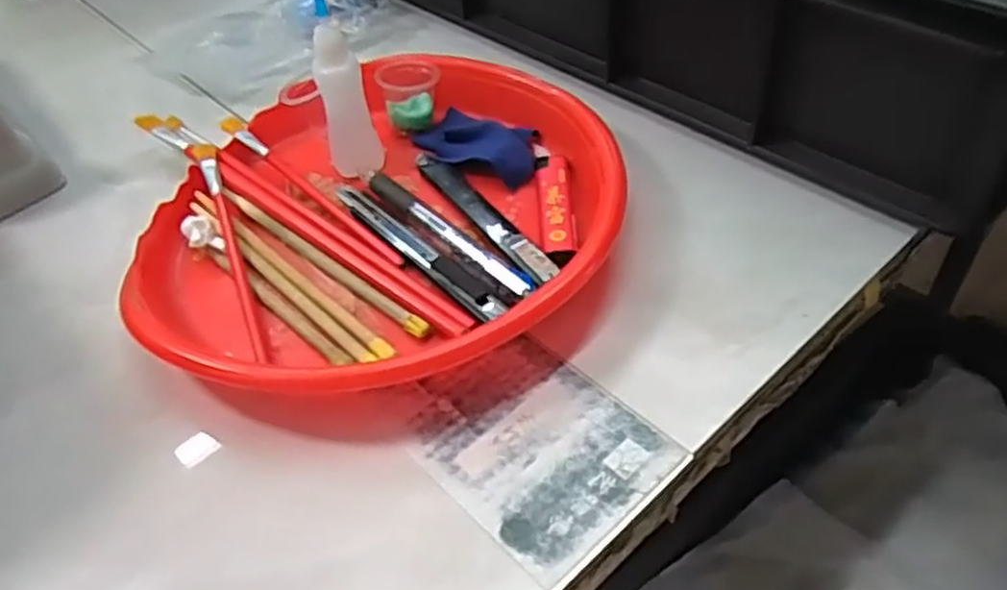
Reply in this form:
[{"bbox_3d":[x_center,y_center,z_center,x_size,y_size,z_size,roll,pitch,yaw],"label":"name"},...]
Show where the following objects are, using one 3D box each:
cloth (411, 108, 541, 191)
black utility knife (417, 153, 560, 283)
[{"bbox_3d":[-0.014,-0.091,0.447,0.082,0.018,0.051,26,53,26],"label":"cloth"},{"bbox_3d":[-0.011,-0.043,0.403,0.015,0.008,0.130,-26,50,-20],"label":"black utility knife"}]

